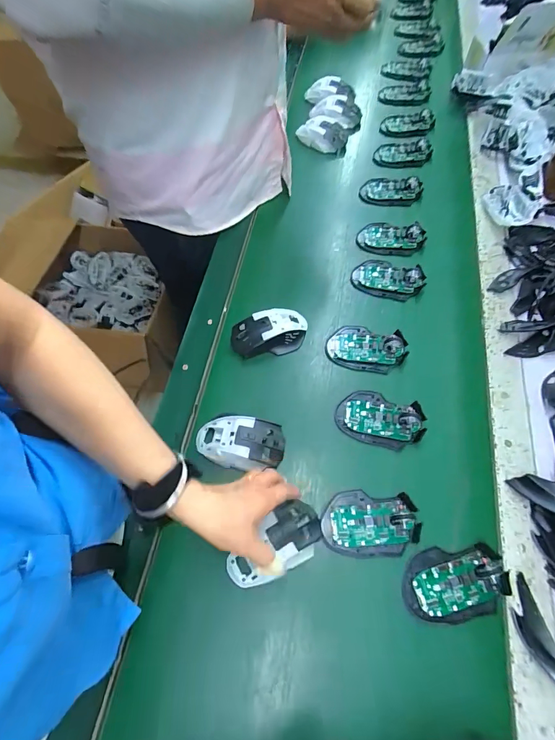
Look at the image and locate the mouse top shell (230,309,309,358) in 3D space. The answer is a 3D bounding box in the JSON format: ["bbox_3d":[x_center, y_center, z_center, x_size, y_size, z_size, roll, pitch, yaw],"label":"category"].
[{"bbox_3d":[-0.013,-0.057,0.582,0.113,0.032,0.062,-8,61,-5],"label":"mouse top shell"}]

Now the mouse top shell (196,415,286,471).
[{"bbox_3d":[-0.050,0.094,0.503,0.113,0.027,0.062,6,61,3],"label":"mouse top shell"}]

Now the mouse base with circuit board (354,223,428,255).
[{"bbox_3d":[0.200,-0.235,0.684,0.113,0.020,0.060,9,61,5],"label":"mouse base with circuit board"}]

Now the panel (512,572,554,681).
[{"bbox_3d":[0.273,0.274,0.411,0.030,0.018,0.097,-11,61,-6],"label":"panel"}]

